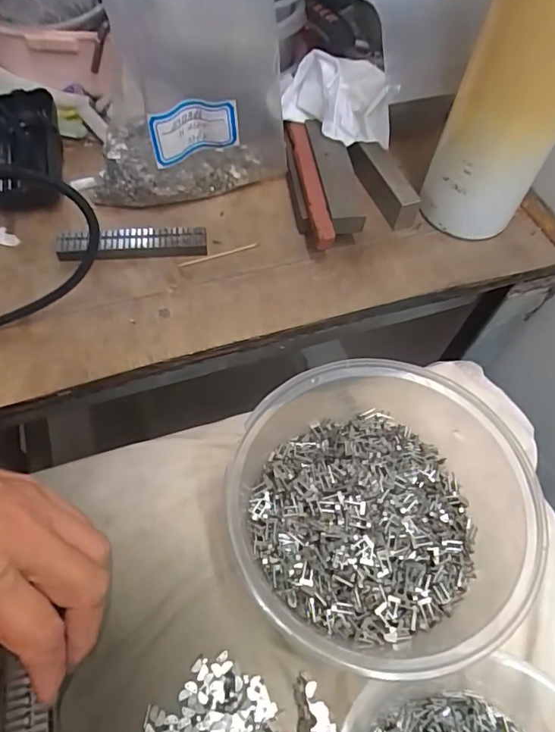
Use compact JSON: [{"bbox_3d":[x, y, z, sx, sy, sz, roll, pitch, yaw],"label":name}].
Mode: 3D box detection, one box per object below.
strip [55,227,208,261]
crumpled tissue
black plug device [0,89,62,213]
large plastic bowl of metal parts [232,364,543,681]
[{"bbox_3d":[-0.098,-0.083,0.341,0.098,0.012,0.018,-3,59,-7],"label":"strip"},{"bbox_3d":[0.047,-0.198,0.377,0.071,0.046,0.061,-23,65,-17],"label":"crumpled tissue"},{"bbox_3d":[-0.192,-0.165,0.379,0.055,0.021,0.104,-7,59,-9],"label":"black plug device"},{"bbox_3d":[0.048,0.069,0.247,0.141,0.057,0.133,2,58,-4],"label":"large plastic bowl of metal parts"}]

